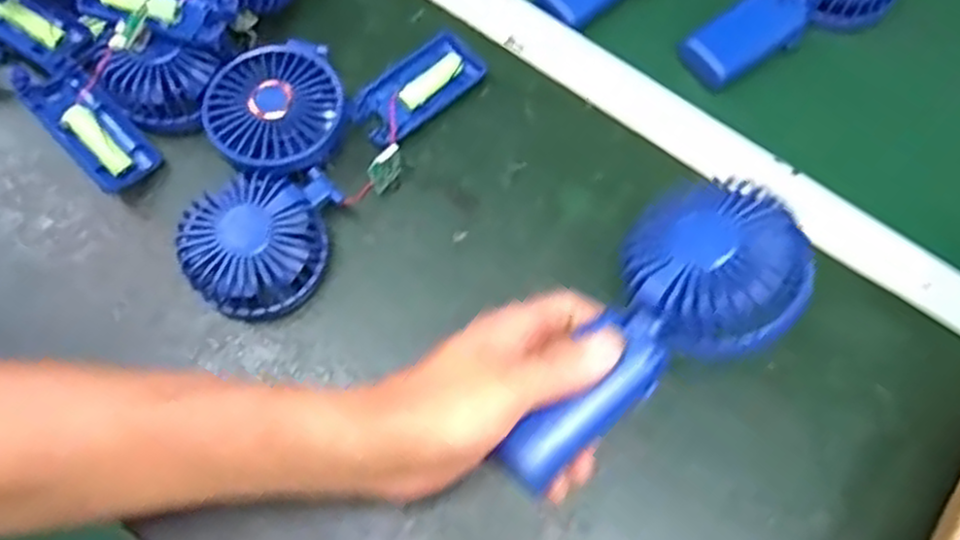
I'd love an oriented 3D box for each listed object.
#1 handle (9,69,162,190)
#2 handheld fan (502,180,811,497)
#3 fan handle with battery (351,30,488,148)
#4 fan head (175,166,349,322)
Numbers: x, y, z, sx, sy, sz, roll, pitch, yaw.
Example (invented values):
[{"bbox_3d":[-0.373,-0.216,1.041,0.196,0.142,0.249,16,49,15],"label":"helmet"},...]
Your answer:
[{"bbox_3d":[-0.256,-0.095,0.479,0.096,0.023,0.042,43,75,-6],"label":"handle"},{"bbox_3d":[0.081,0.033,0.352,0.080,0.030,0.174,41,88,12],"label":"handheld fan"},{"bbox_3d":[-0.043,-0.125,0.514,0.093,0.012,0.047,-40,76,-13],"label":"fan handle with battery"},{"bbox_3d":[-0.134,-0.018,0.456,0.078,0.045,0.093,11,71,3],"label":"fan head"}]

